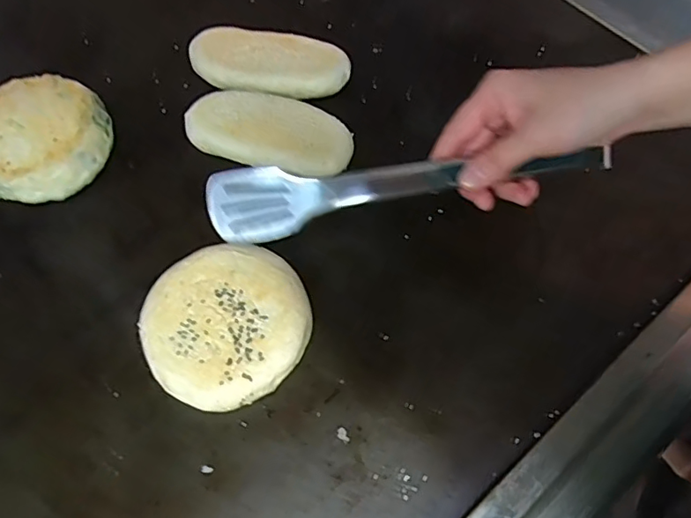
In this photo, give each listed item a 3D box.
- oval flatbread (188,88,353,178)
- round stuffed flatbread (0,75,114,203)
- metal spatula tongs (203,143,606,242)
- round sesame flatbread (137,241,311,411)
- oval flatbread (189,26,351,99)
[{"bbox_3d":[-0.066,-0.110,0.479,0.144,0.029,0.064,18,65,9],"label":"oval flatbread"},{"bbox_3d":[-0.266,-0.105,0.476,0.115,0.033,0.117,0,64,1],"label":"round stuffed flatbread"},{"bbox_3d":[0.047,-0.053,0.368,0.272,0.020,0.041,-9,64,-6],"label":"metal spatula tongs"},{"bbox_3d":[-0.087,0.048,0.402,0.113,0.030,0.117,0,64,1],"label":"round sesame flatbread"},{"bbox_3d":[-0.073,-0.187,0.524,0.151,0.021,0.072,10,64,6],"label":"oval flatbread"}]

